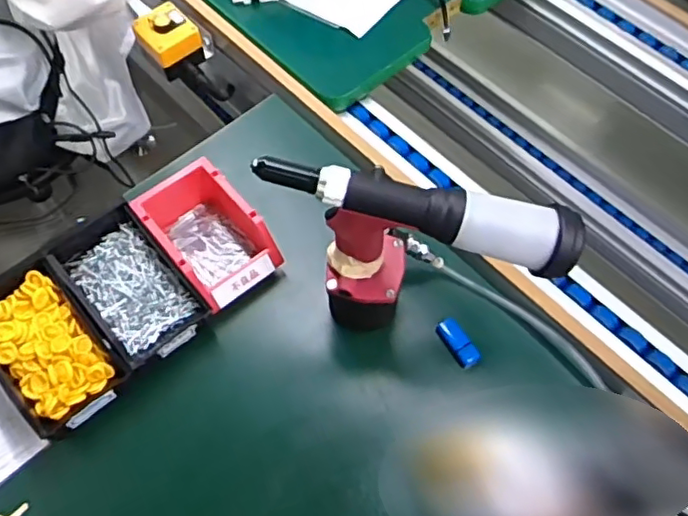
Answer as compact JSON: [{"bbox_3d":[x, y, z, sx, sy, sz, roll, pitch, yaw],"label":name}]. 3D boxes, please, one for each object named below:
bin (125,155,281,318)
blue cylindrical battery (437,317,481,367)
[{"bbox_3d":[-0.161,-0.025,0.720,0.107,0.083,0.165,-37,69,-18],"label":"bin"},{"bbox_3d":[0.130,0.098,0.688,0.023,0.026,0.059,-30,67,-15],"label":"blue cylindrical battery"}]

